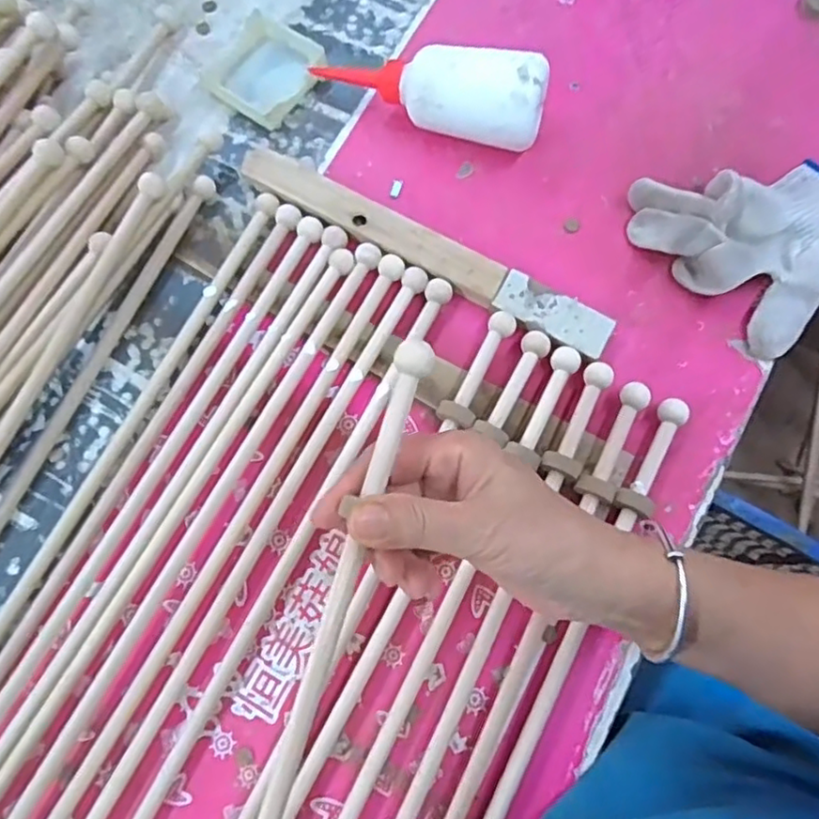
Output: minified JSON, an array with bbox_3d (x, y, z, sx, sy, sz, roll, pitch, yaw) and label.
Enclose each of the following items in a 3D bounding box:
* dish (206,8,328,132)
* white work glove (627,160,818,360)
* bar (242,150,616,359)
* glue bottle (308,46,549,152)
[{"bbox_3d":[-0.115,-0.268,0.497,0.073,0.013,0.077,36,79,9],"label":"dish"},{"bbox_3d":[0.242,-0.132,0.428,0.128,0.063,0.145,-41,79,-9],"label":"white work glove"},{"bbox_3d":[0.009,-0.114,0.453,0.284,0.018,0.031,28,78,8],"label":"bar"},{"bbox_3d":[0.014,-0.235,0.467,0.173,0.055,0.051,18,77,18],"label":"glue bottle"}]

